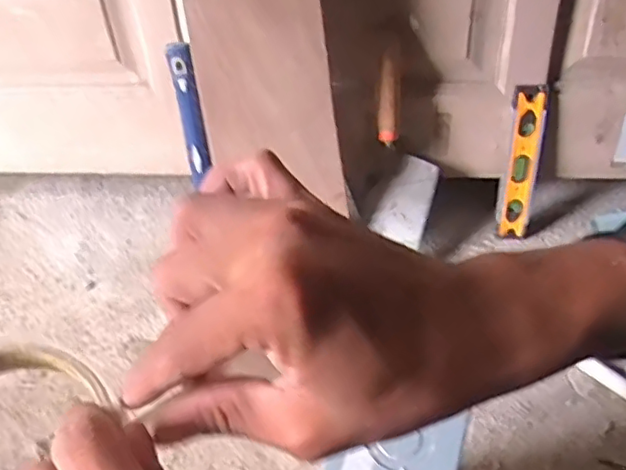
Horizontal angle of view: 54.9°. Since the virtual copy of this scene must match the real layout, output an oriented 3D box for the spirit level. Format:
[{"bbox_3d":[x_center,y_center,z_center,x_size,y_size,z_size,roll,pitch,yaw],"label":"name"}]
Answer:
[{"bbox_3d":[0.280,-0.093,0.801,0.043,0.215,0.025,-2,30,-1],"label":"spirit level"}]

